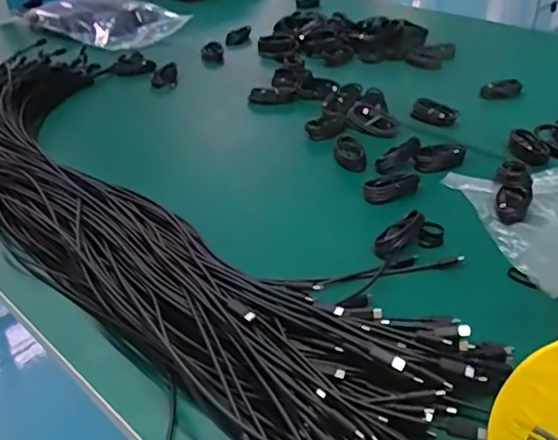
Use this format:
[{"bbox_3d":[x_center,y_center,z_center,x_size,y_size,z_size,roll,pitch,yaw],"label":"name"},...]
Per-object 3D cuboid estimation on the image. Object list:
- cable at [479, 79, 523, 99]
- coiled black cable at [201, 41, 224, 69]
[{"bbox_3d":[0.382,-0.225,0.984,0.076,0.025,0.025,-11,35,-14],"label":"cable"},{"bbox_3d":[-0.135,-0.339,1.175,0.043,0.017,0.099,-2,47,-1],"label":"coiled black cable"}]

